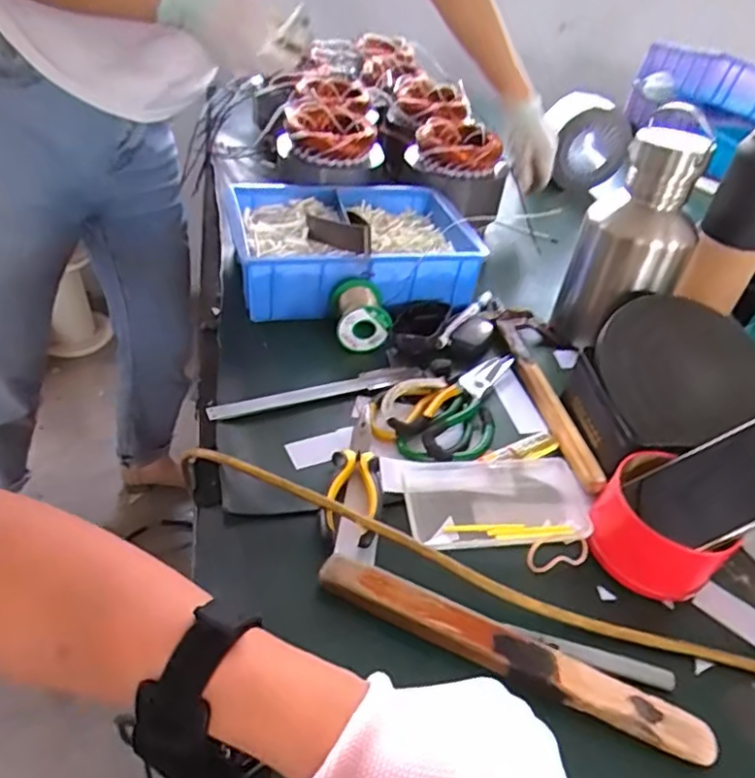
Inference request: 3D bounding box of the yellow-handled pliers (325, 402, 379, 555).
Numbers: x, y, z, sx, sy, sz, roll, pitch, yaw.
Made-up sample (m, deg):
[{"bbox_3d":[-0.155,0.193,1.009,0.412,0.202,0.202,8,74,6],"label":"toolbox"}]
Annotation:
[{"bbox_3d":[-0.019,0.070,0.536,0.041,0.017,0.157,6,40,-2],"label":"yellow-handled pliers"}]

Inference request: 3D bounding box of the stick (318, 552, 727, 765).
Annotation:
[{"bbox_3d":[0.088,0.182,0.426,0.274,0.018,0.034,20,42,14],"label":"stick"}]

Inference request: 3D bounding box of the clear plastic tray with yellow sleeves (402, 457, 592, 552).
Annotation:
[{"bbox_3d":[0.106,0.099,0.534,0.160,0.019,0.082,-3,41,-12],"label":"clear plastic tray with yellow sleeves"}]

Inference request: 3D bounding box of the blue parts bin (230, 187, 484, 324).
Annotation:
[{"bbox_3d":[-0.035,-0.185,0.779,0.273,0.078,0.206,-6,42,-16],"label":"blue parts bin"}]

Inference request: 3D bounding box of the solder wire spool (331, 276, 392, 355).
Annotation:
[{"bbox_3d":[-0.021,-0.087,0.693,0.058,0.050,0.071,-5,42,-15],"label":"solder wire spool"}]

